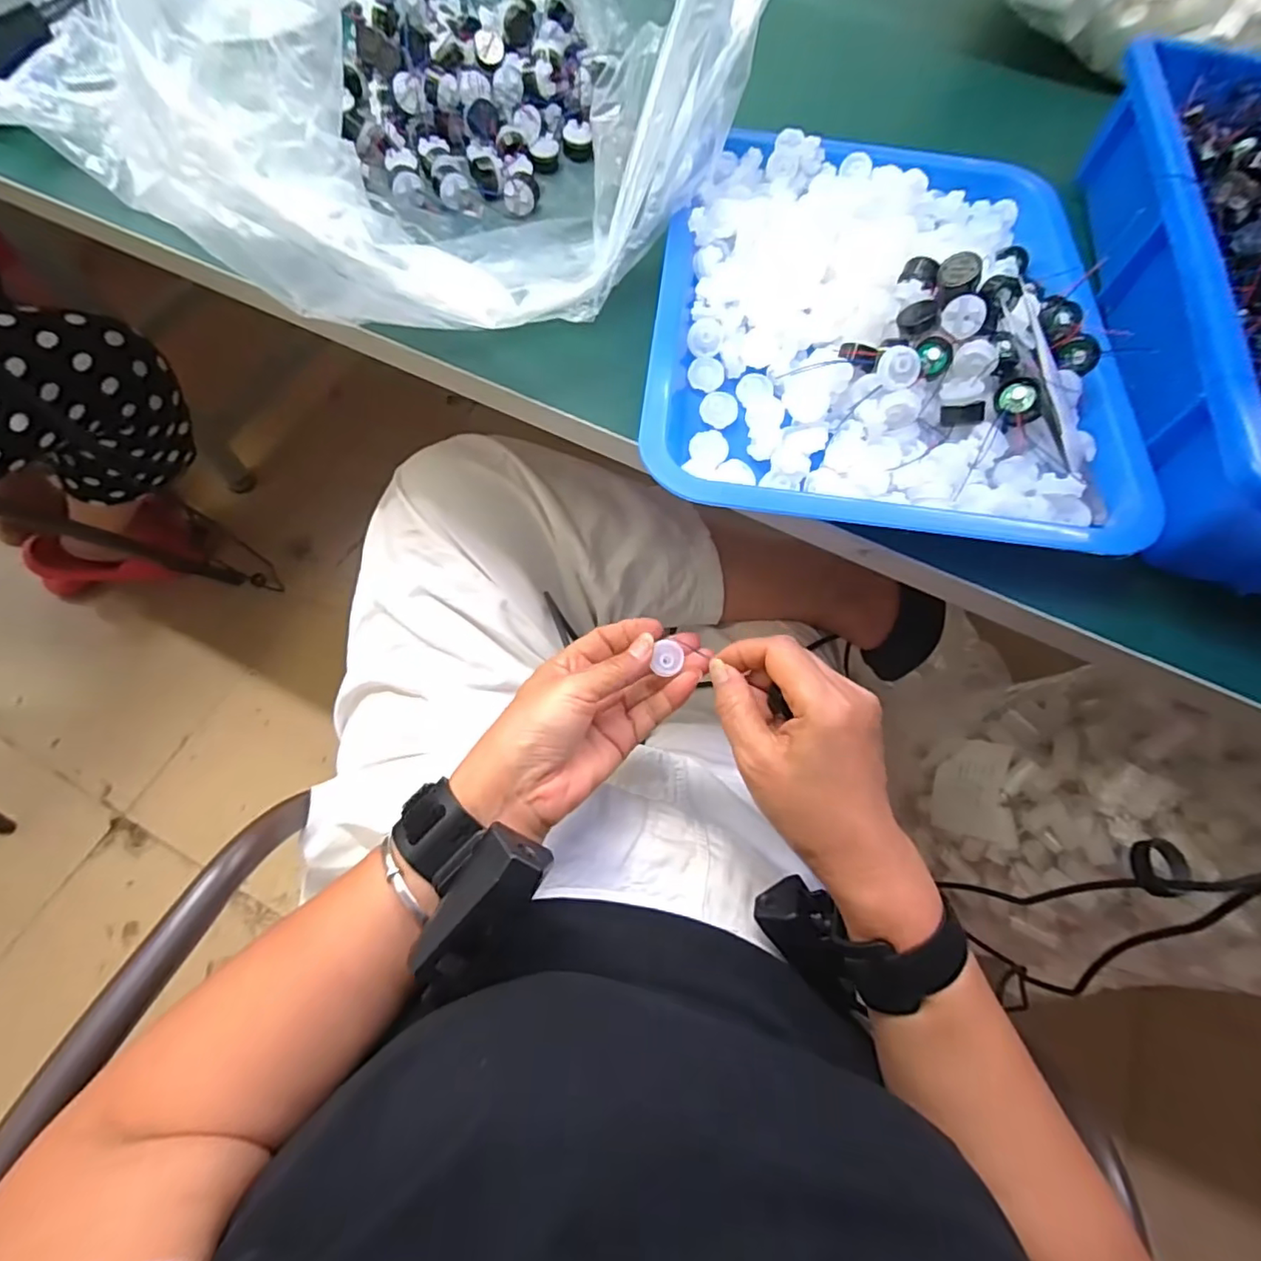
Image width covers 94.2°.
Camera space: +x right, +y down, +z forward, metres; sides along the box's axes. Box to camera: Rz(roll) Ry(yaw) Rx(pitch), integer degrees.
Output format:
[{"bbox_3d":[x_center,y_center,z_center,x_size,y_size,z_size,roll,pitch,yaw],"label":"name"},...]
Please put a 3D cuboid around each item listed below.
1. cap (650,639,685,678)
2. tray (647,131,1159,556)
[{"bbox_3d":[0.022,0.015,0.340,0.017,0.004,0.018,41,70,14],"label":"cap"},{"bbox_3d":[0.148,-0.192,0.347,0.255,0.041,0.311,9,66,1],"label":"tray"}]

